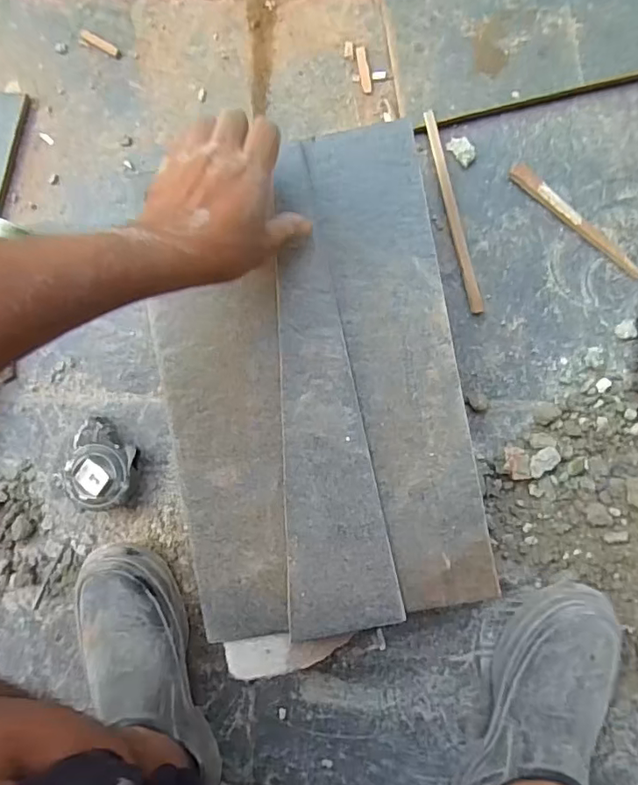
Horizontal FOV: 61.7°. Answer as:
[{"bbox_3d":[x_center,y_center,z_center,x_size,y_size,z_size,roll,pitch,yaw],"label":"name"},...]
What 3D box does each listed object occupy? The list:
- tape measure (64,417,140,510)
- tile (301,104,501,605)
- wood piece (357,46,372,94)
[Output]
[{"bbox_3d":[-0.211,0.069,0.518,0.069,0.036,0.085,14,92,2],"label":"tape measure"},{"bbox_3d":[0.069,-0.021,0.437,0.089,0.009,0.386,-11,91,3],"label":"tile"},{"bbox_3d":[0.043,-0.309,0.510,0.010,0.004,0.043,-12,91,3],"label":"wood piece"}]

